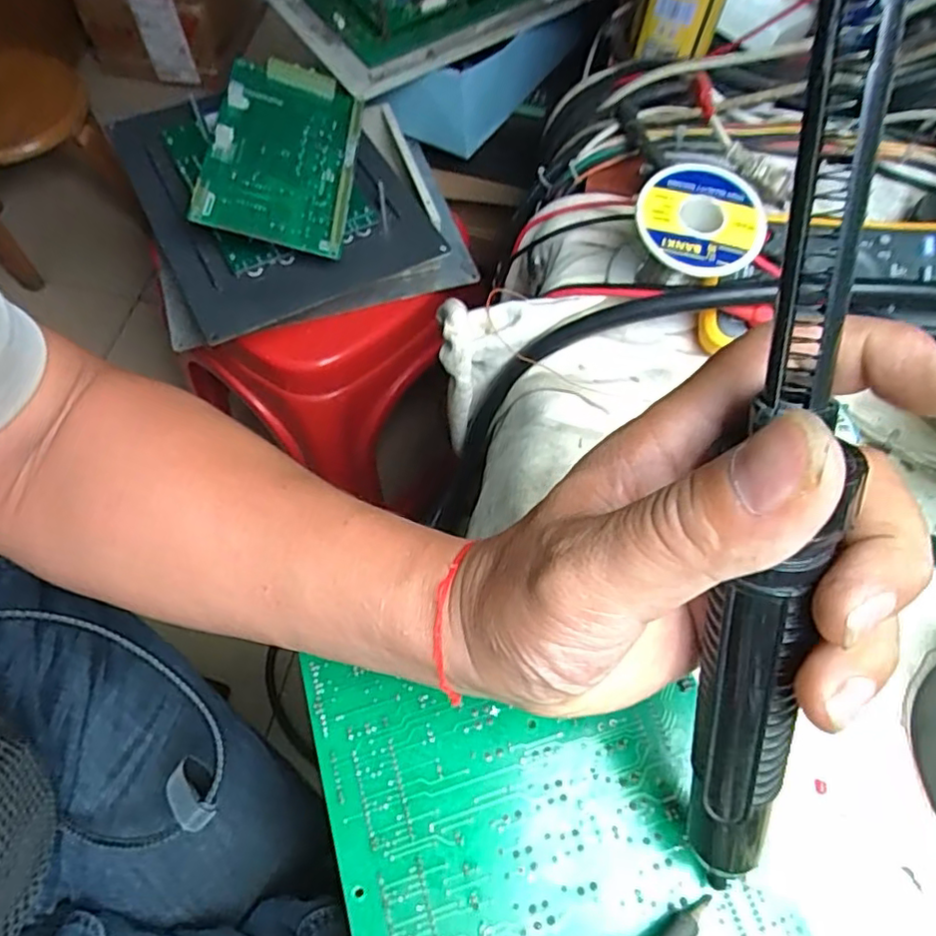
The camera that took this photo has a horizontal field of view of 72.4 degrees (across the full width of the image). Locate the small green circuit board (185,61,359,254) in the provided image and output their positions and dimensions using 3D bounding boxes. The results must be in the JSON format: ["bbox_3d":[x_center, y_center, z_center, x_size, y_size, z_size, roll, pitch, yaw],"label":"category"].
[{"bbox_3d":[-0.158,-0.273,0.552,0.117,0.017,0.196,9,70,-15],"label":"small green circuit board"}]

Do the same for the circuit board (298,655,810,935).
[{"bbox_3d":[0.032,0.151,0.244,0.154,0.004,0.180,-16,63,-7],"label":"circuit board"}]

